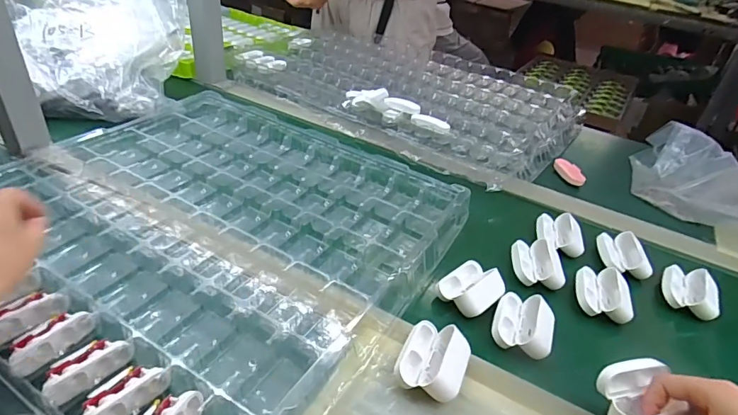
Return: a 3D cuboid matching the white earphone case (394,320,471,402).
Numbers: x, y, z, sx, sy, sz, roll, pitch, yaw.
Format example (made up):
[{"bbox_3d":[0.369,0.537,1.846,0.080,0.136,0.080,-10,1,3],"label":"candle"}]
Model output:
[{"bbox_3d":[0.054,0.128,0.377,0.053,0.029,0.064,20,37,17],"label":"white earphone case"}]

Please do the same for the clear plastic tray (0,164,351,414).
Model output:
[{"bbox_3d":[-0.251,0.066,0.402,0.450,0.032,0.216,23,38,21],"label":"clear plastic tray"}]

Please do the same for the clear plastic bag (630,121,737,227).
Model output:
[{"bbox_3d":[0.472,-0.041,0.631,0.128,0.100,0.185,-26,47,-38],"label":"clear plastic bag"}]

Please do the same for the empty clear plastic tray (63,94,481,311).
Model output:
[{"bbox_3d":[-0.129,-0.044,0.577,0.481,0.035,0.236,24,39,22],"label":"empty clear plastic tray"}]

